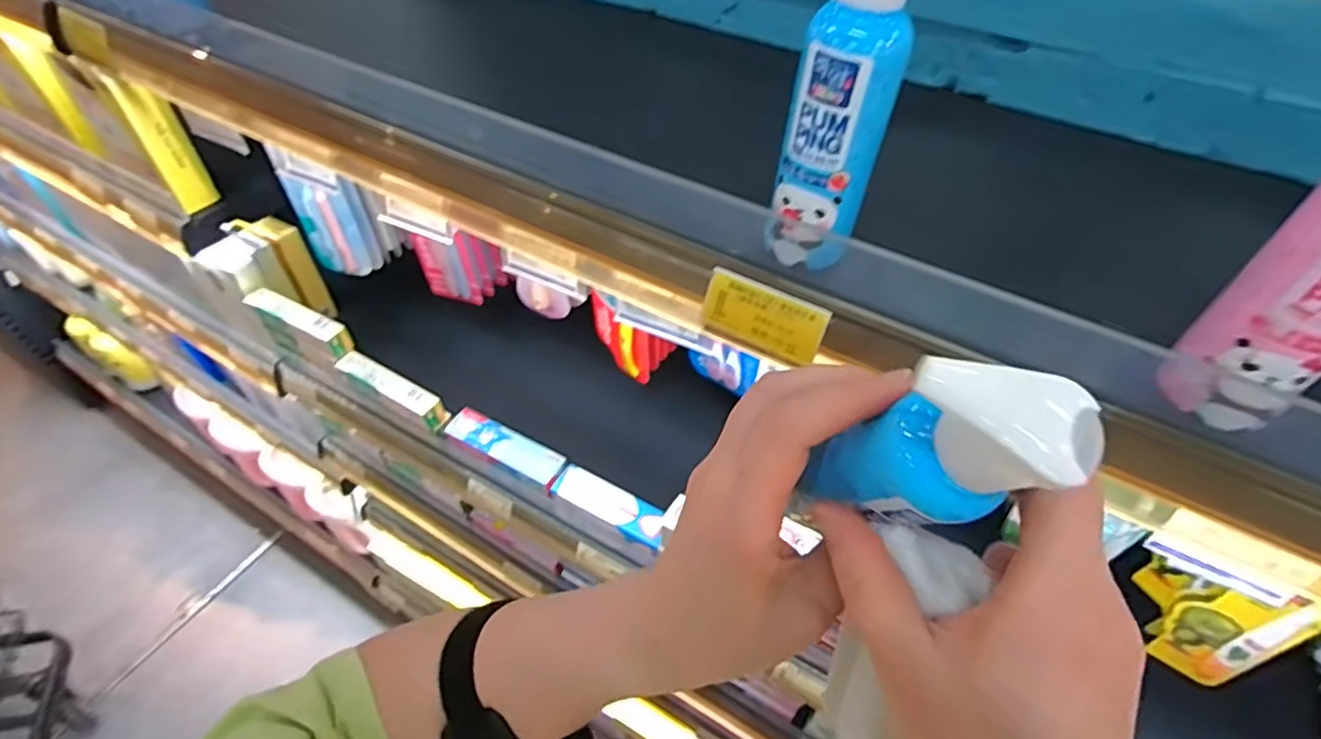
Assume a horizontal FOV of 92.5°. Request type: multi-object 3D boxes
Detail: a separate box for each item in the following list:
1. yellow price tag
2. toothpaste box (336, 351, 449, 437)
[{"bbox_3d":[0.055,-0.026,0.338,0.064,0.037,0.005,26,31,18],"label":"yellow price tag"},{"bbox_3d":[-0.317,0.023,0.753,0.154,0.032,0.034,24,51,19],"label":"toothpaste box"}]

